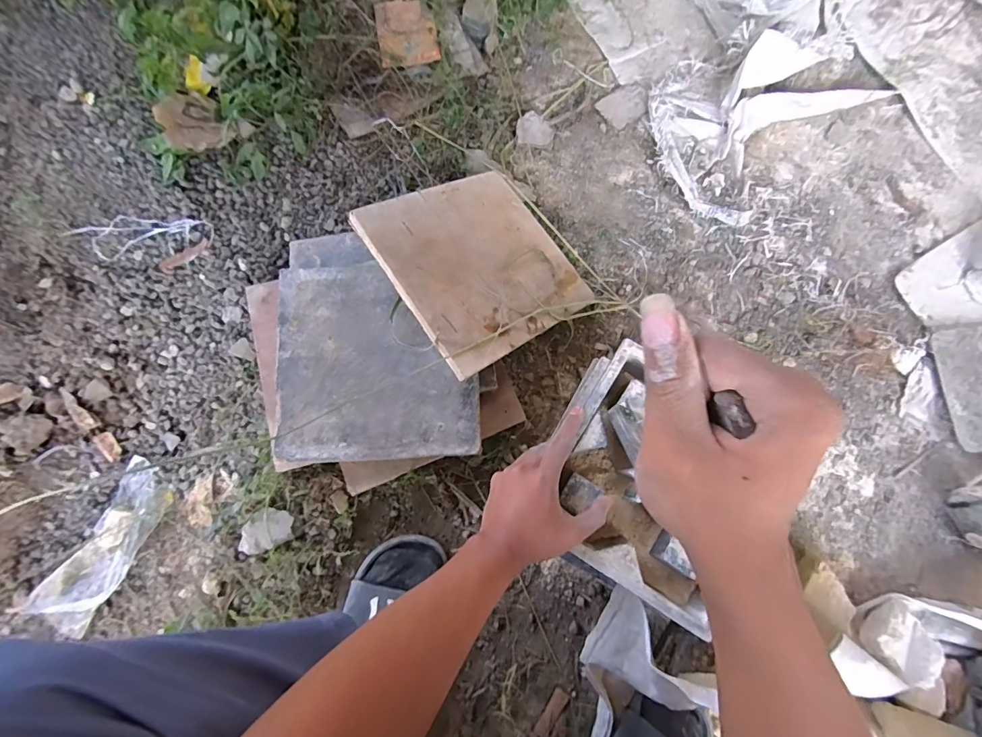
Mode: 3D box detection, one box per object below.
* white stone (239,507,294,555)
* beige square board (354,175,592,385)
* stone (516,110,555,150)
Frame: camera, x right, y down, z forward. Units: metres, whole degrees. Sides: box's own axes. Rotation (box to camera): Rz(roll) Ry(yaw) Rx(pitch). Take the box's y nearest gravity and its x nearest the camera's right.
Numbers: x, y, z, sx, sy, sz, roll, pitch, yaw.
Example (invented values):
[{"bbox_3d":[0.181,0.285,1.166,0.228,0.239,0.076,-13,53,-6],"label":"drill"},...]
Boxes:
[{"bbox_3d":[-0.286,0.204,0.559,0.069,0.018,0.045,-23,78,-4],"label":"white stone"},{"bbox_3d":[-0.009,-0.139,0.577,0.250,0.013,0.235,-32,85,-33],"label":"beige square board"},{"bbox_3d":[0.068,-0.361,0.678,0.055,0.024,0.046,3,78,1],"label":"stone"}]

